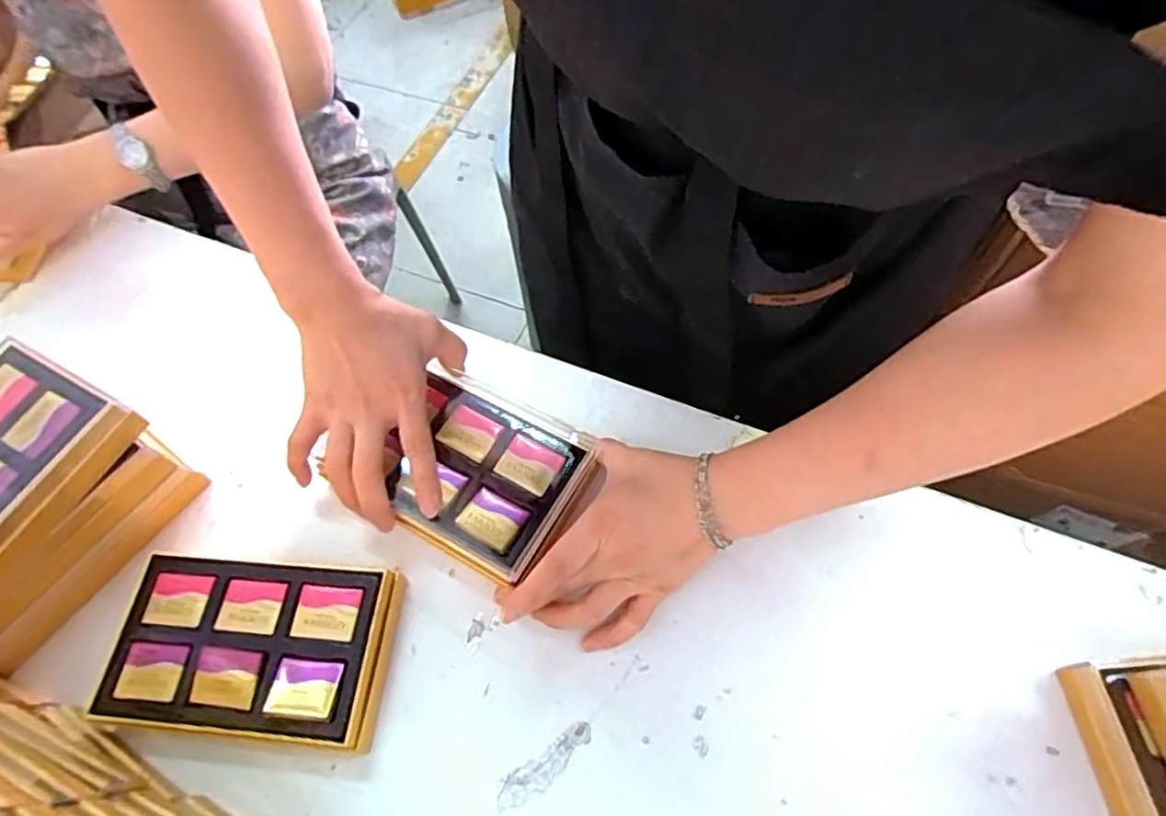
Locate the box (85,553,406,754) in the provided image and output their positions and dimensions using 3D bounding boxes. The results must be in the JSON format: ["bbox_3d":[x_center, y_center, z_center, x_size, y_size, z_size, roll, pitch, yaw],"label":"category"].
[{"bbox_3d":[-0.204,0.150,0.412,0.166,0.034,0.101,1,60,5],"label":"box"}]

